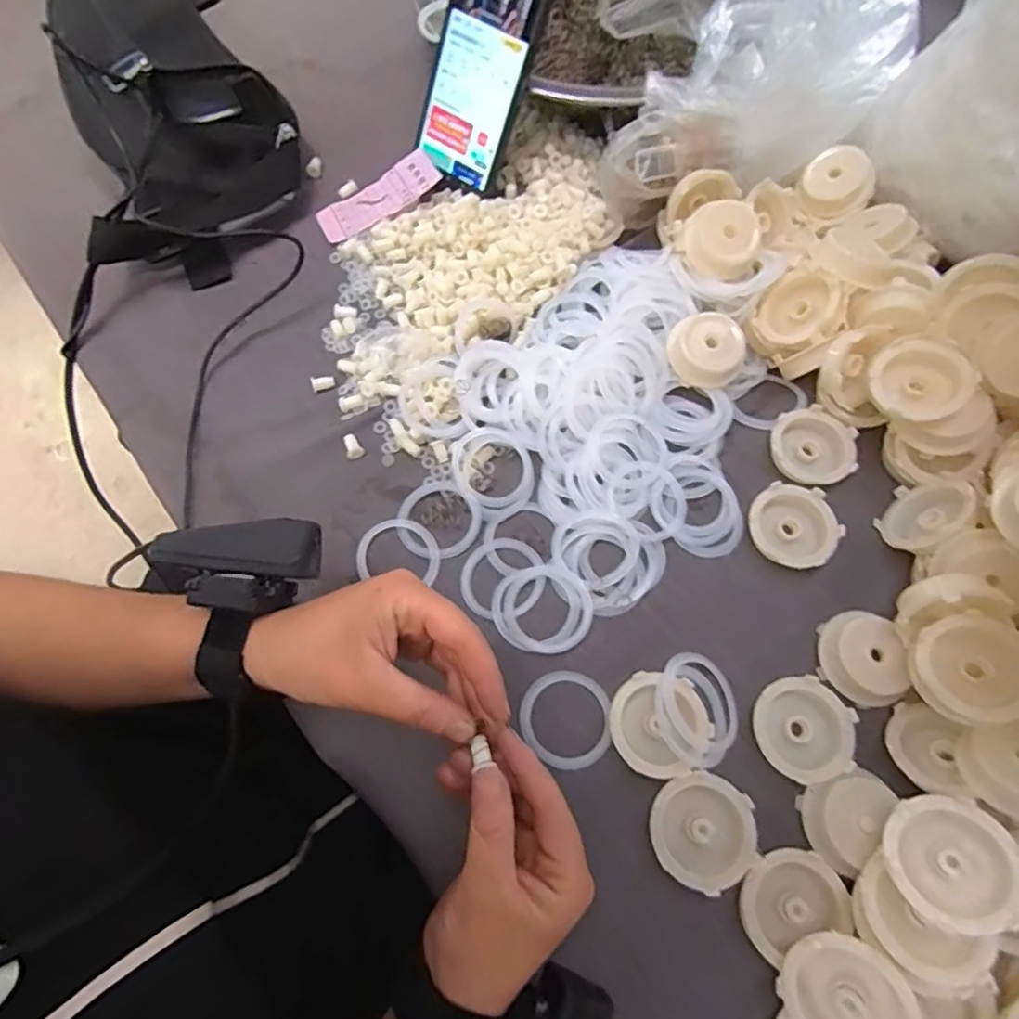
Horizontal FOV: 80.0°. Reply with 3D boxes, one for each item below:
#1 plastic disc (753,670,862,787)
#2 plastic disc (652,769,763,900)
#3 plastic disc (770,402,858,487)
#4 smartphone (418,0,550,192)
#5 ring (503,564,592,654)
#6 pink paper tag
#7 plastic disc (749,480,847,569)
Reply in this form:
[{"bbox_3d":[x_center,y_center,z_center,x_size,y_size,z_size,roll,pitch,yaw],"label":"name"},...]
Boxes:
[{"bbox_3d":[0.165,0.124,0.342,0.053,0.015,0.054,0,67,0],"label":"plastic disc"},{"bbox_3d":[0.102,0.168,0.319,0.053,0.009,0.053,0,67,0],"label":"plastic disc"},{"bbox_3d":[0.203,-0.041,0.408,0.054,0.013,0.053,0,67,0],"label":"plastic disc"},{"bbox_3d":[-0.023,-0.328,0.456,0.071,0.146,0.011,35,36,13],"label":"smartphone"},{"bbox_3d":[0.023,0.062,0.371,0.052,0.004,0.052,-4,67,10],"label":"ring"},{"bbox_3d":[-0.106,-0.252,0.493,0.103,0.007,0.039,-30,71,5],"label":"pink paper tag"},{"bbox_3d":[0.181,0.011,0.388,0.053,0.016,0.055,0,67,0],"label":"plastic disc"}]

